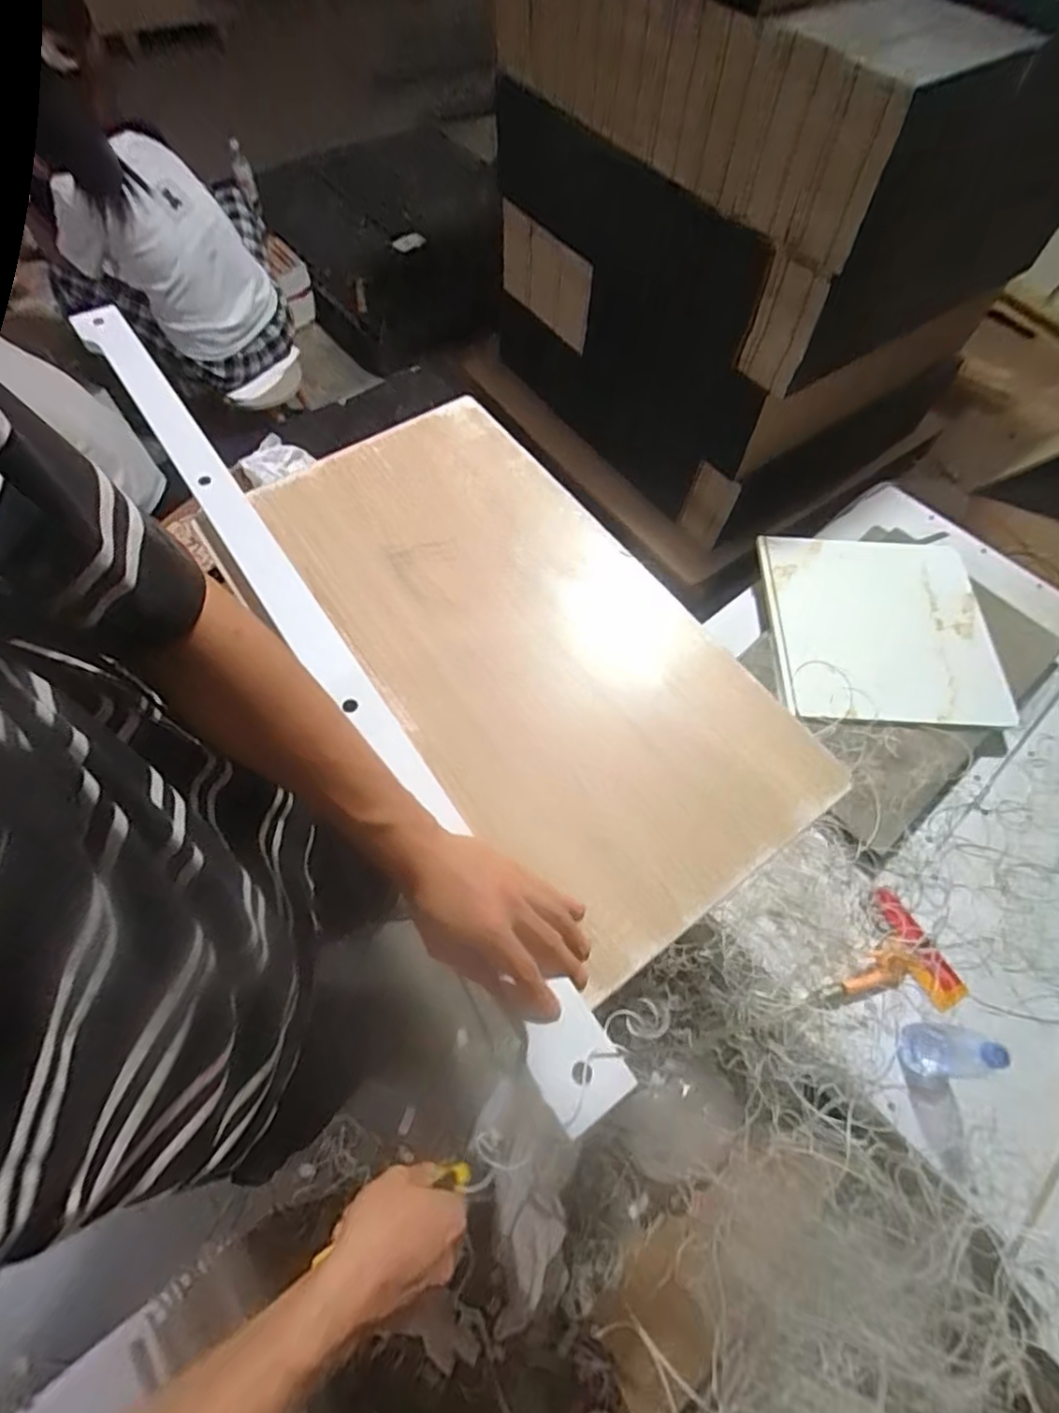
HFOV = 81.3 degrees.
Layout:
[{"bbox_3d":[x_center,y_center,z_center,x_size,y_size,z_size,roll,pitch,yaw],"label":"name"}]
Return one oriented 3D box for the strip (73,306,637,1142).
[{"bbox_3d":[-0.255,-0.106,0.634,0.058,0.023,1.074,-32,69,-16],"label":"strip"}]

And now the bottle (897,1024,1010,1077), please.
[{"bbox_3d":[0.648,0.523,0.932,0.073,0.197,0.072,1,63,-1],"label":"bottle"}]

